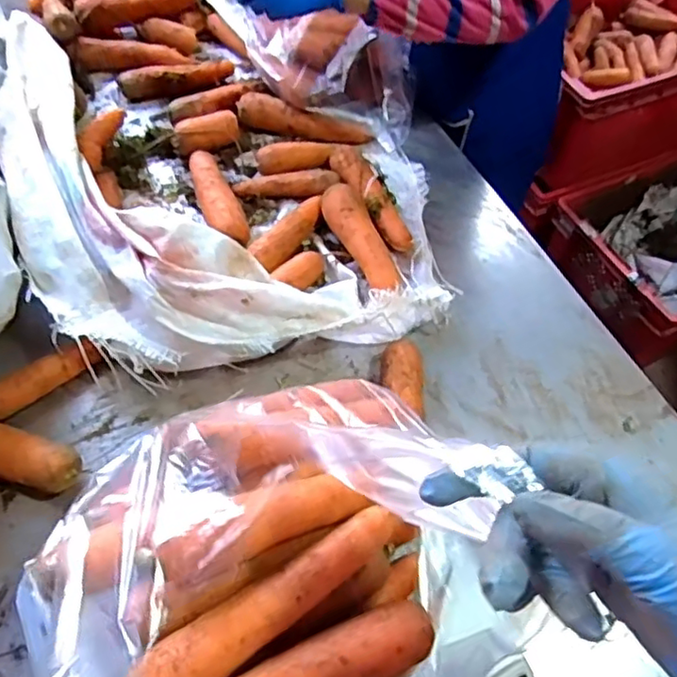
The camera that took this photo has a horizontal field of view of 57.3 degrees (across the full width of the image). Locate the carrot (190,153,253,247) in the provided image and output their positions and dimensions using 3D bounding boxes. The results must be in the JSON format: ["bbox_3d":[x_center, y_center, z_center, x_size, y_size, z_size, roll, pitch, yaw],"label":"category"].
[{"bbox_3d":[-0.158,-0.182,0.801,0.051,0.049,0.178,-20,60,-16],"label":"carrot"}]

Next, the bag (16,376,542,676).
[{"bbox_3d":[-0.043,0.157,0.390,0.250,0.108,0.273,-17,60,-15],"label":"bag"}]

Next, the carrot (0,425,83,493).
[{"bbox_3d":[-0.339,0.108,0.606,0.187,0.047,0.047,18,57,7],"label":"carrot"}]

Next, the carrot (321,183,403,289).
[{"bbox_3d":[0.026,-0.123,0.747,0.037,0.037,0.171,-19,60,-16],"label":"carrot"}]

